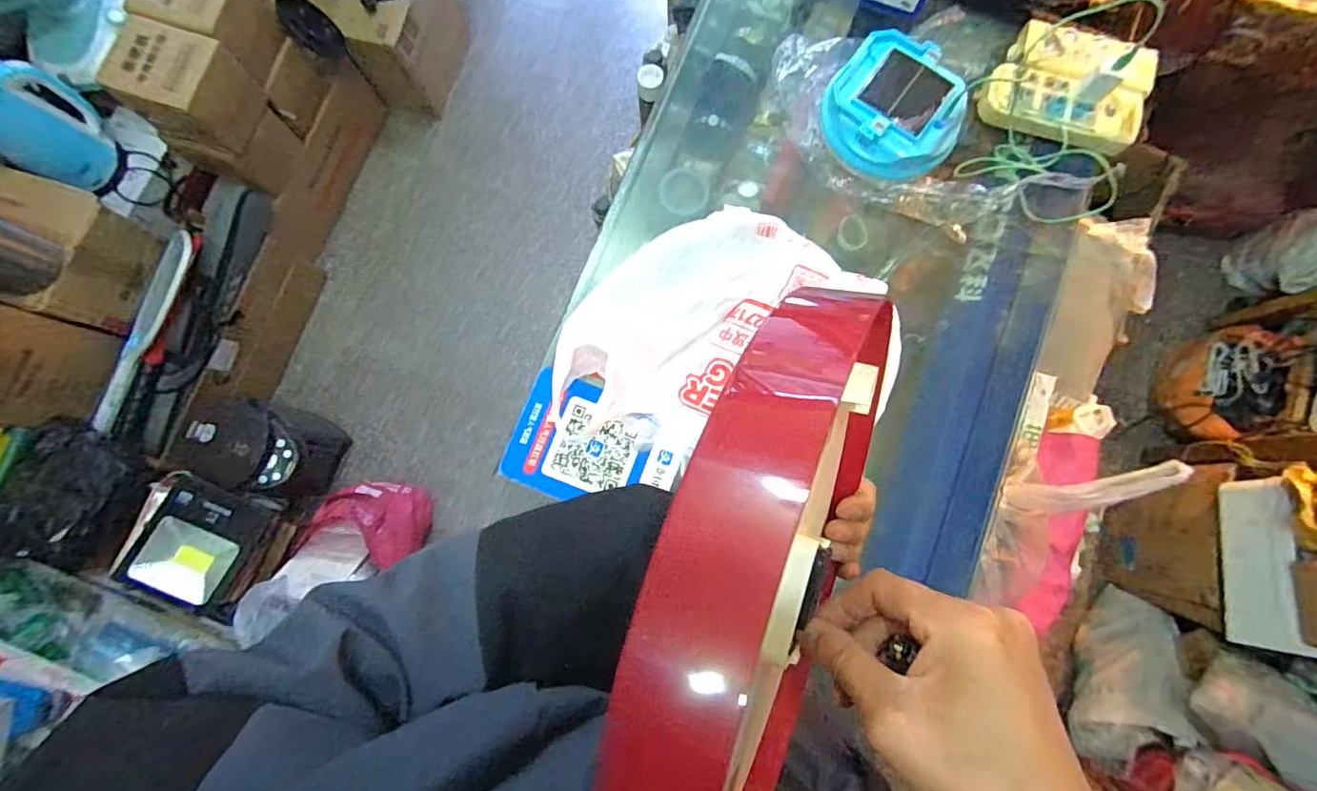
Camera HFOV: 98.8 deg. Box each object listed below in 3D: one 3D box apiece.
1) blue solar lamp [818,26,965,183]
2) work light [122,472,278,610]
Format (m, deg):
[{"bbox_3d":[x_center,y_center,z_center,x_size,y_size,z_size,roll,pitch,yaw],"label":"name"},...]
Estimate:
[{"bbox_3d":[0.298,-0.372,0.730,0.156,0.053,0.170,0,81,1],"label":"blue solar lamp"},{"bbox_3d":[-1.021,0.314,1.235,0.243,0.058,0.241,24,61,-9],"label":"work light"}]

